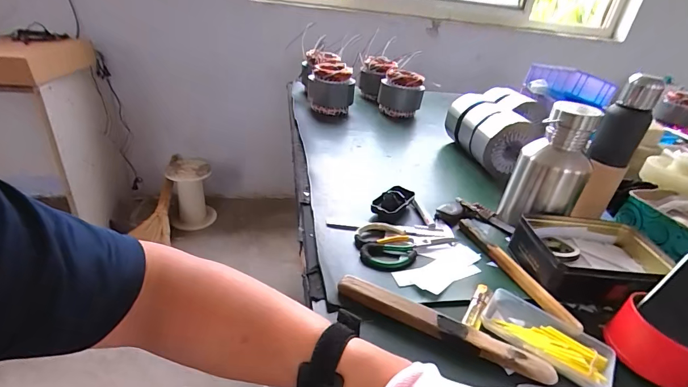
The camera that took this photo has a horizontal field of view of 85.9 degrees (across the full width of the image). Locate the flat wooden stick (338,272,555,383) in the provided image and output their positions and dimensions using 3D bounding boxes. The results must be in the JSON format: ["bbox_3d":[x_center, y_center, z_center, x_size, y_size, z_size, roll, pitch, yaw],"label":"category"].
[{"bbox_3d":[0.122,0.169,0.475,0.272,0.024,0.035,17,31,17],"label":"flat wooden stick"}]

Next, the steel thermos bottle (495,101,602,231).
[{"bbox_3d":[0.393,-0.049,0.692,0.112,0.229,0.108,-1,31,-14],"label":"steel thermos bottle"}]

